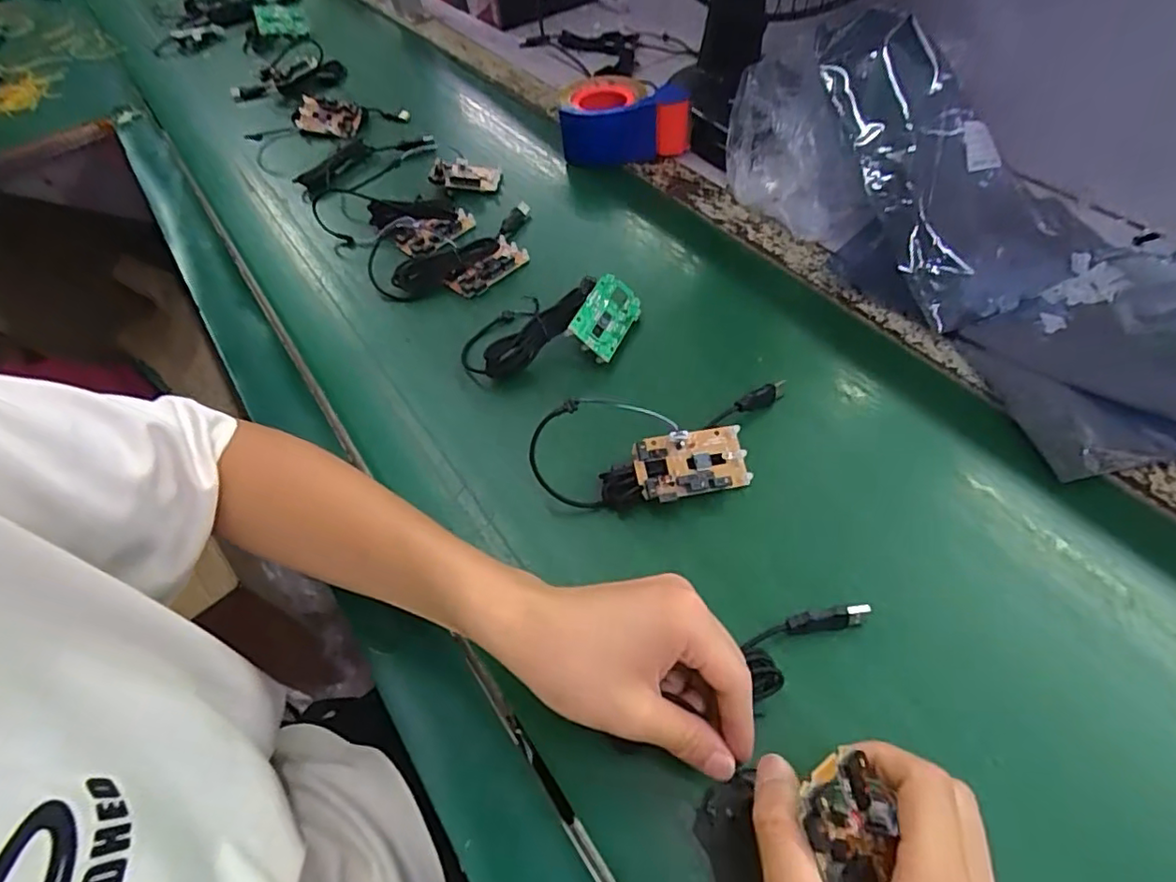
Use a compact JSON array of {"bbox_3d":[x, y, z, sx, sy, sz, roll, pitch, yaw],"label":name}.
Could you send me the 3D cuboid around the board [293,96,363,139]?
[{"bbox_3d":[-0.343,-0.427,0.799,0.089,0.012,0.048,13,84,7],"label":"board"}]

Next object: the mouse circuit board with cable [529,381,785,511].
[{"bbox_3d":[0.062,0.001,0.427,0.185,0.032,0.087,-9,53,-1],"label":"mouse circuit board with cable"}]

